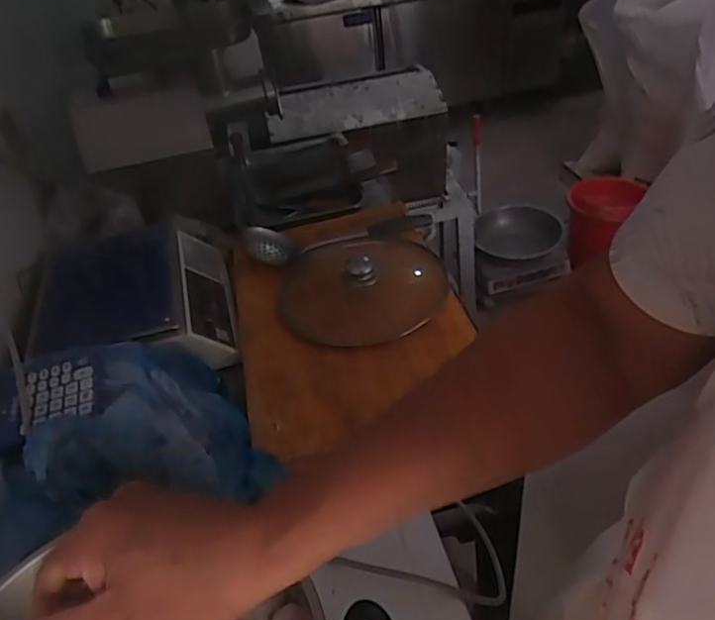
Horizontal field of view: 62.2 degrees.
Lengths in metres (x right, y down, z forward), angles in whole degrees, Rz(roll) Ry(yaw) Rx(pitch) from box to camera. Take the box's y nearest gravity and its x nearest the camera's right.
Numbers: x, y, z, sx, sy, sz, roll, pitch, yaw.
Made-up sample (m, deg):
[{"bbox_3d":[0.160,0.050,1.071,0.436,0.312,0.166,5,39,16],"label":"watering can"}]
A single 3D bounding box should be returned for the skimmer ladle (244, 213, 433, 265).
[{"bbox_3d":[-0.035,-0.156,1.134,0.365,0.052,0.102,-17,41,-11],"label":"skimmer ladle"}]

